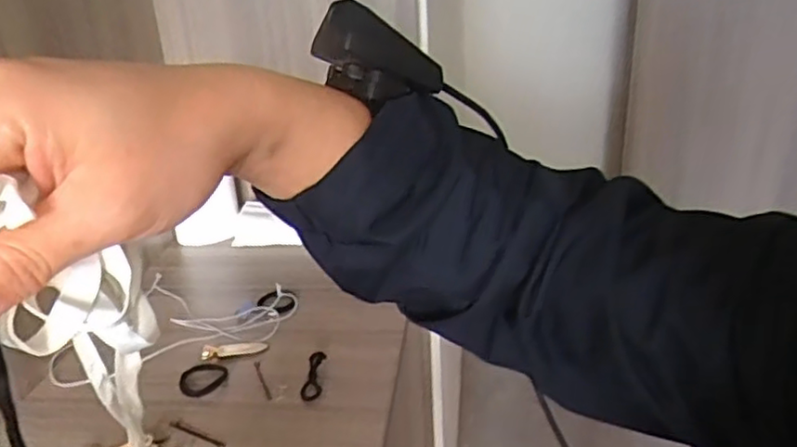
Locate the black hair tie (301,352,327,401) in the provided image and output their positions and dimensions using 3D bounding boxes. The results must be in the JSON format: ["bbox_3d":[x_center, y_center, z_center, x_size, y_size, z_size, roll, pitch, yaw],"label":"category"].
[{"bbox_3d":[-0.070,0.124,0.546,0.016,0.012,0.051,-1,24,3],"label":"black hair tie"}]

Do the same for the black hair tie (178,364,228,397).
[{"bbox_3d":[-0.161,0.128,0.551,0.038,0.004,0.039,-10,25,-16],"label":"black hair tie"}]

